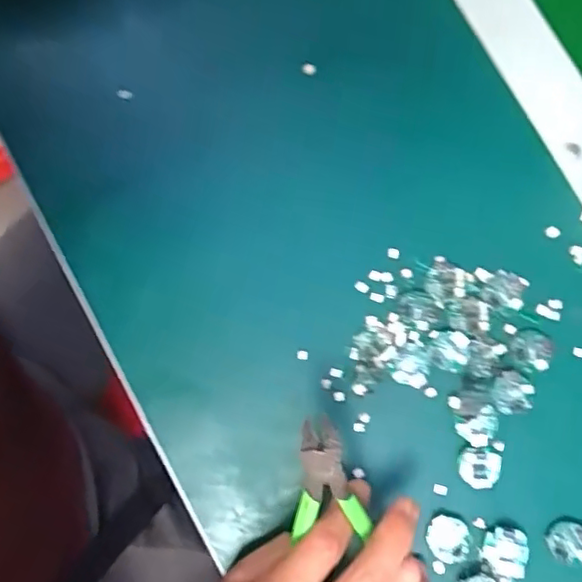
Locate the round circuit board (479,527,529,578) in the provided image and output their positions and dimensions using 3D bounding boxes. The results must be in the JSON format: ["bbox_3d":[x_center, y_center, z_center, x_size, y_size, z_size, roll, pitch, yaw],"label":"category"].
[{"bbox_3d":[0.123,0.151,0.345,0.026,0.004,0.027,0,84,2],"label":"round circuit board"}]

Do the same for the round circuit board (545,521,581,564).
[{"bbox_3d":[0.162,0.147,0.350,0.025,0.007,0.022,9,85,3],"label":"round circuit board"}]

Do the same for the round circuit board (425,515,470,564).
[{"bbox_3d":[0.092,0.144,0.347,0.023,0.004,0.024,0,84,2],"label":"round circuit board"}]

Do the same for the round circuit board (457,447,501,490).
[{"bbox_3d":[0.110,0.104,0.351,0.024,0.004,0.023,0,87,4],"label":"round circuit board"}]

